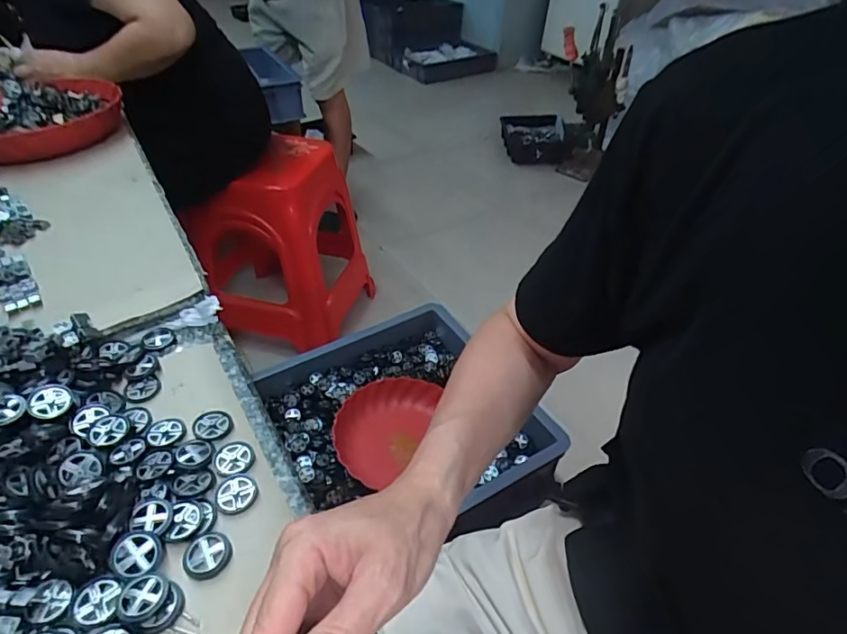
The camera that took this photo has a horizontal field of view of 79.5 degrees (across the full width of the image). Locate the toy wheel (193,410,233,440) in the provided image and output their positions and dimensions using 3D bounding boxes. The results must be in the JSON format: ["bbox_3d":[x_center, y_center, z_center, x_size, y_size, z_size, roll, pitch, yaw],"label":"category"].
[{"bbox_3d":[-0.160,0.083,0.387,0.027,0.006,0.028,1,40,0],"label":"toy wheel"}]

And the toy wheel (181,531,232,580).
[{"bbox_3d":[-0.133,0.145,0.312,0.028,0.004,0.028,1,40,0],"label":"toy wheel"}]

